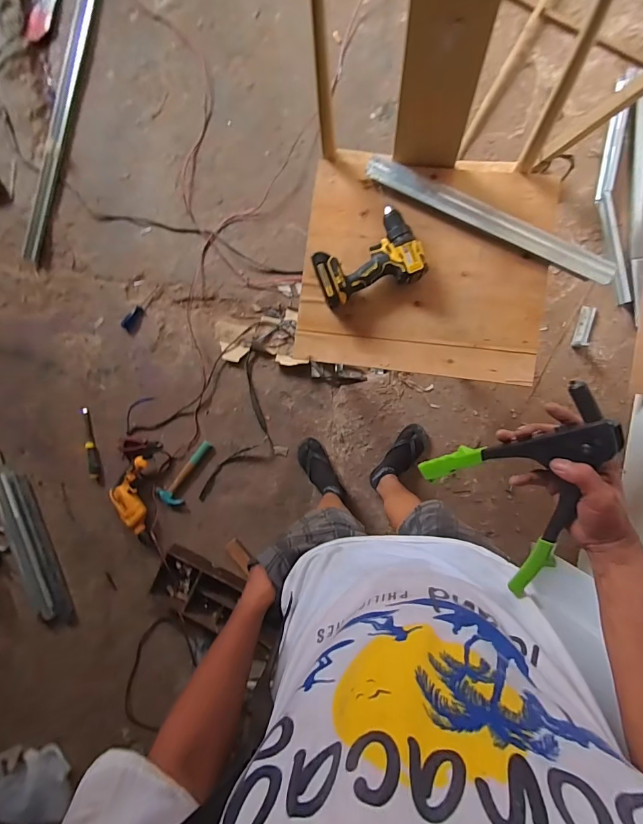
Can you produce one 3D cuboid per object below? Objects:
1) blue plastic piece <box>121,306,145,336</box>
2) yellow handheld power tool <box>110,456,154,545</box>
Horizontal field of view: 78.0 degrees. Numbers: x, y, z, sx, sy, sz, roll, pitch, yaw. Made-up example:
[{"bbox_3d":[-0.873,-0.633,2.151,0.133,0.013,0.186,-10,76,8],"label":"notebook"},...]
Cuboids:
[{"bbox_3d":[-0.642,-0.316,1.370,0.057,0.019,0.090,42,100,0],"label":"blue plastic piece"},{"bbox_3d":[-0.669,0.321,1.402,0.137,0.056,0.336,0,98,6],"label":"yellow handheld power tool"}]

